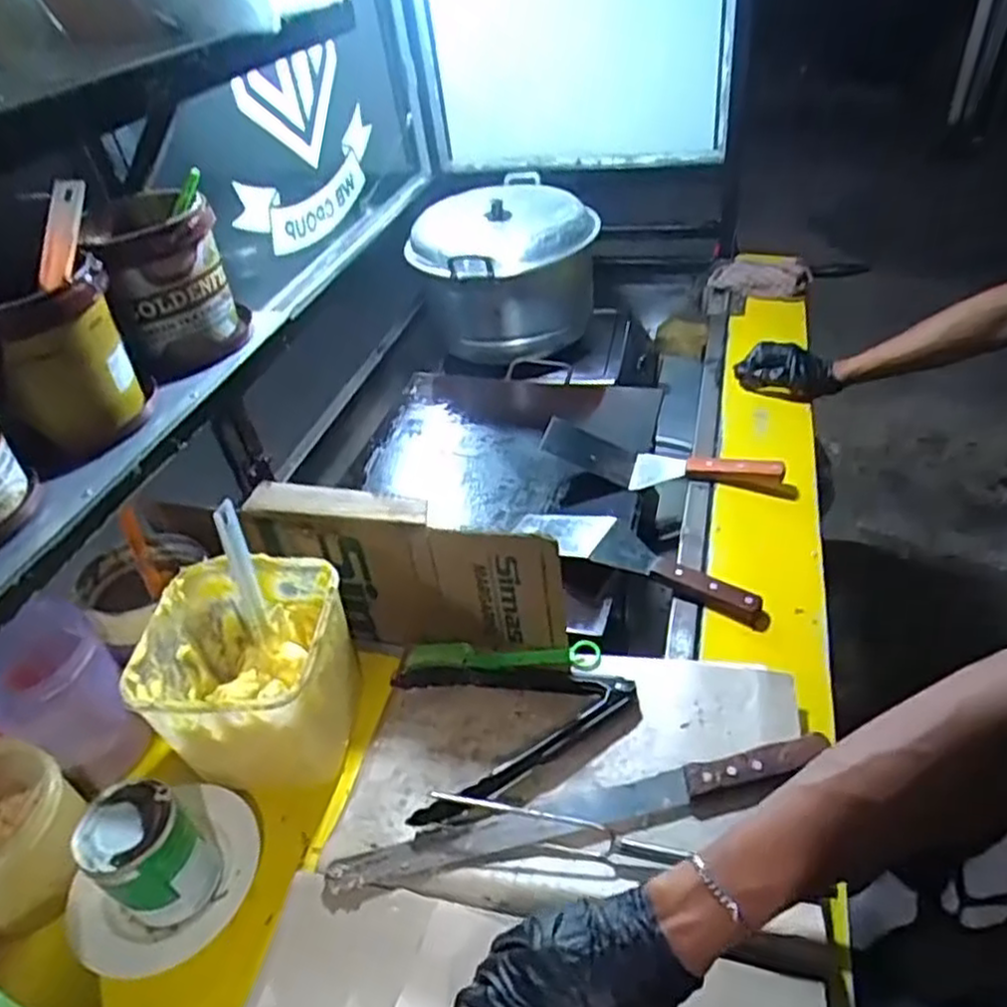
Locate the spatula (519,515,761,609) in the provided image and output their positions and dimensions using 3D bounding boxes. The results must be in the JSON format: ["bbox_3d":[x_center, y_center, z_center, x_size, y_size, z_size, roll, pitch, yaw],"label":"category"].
[{"bbox_3d":[0.139,0.060,0.828,0.294,0.033,0.069,22,47,26],"label":"spatula"}]

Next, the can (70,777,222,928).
[{"bbox_3d":[-0.274,0.278,0.572,0.074,0.106,0.070,-2,41,2],"label":"can"}]

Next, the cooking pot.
[{"bbox_3d":[0.008,-0.440,1.334,0.298,0.207,0.404,6,42,10],"label":"cooking pot"}]

